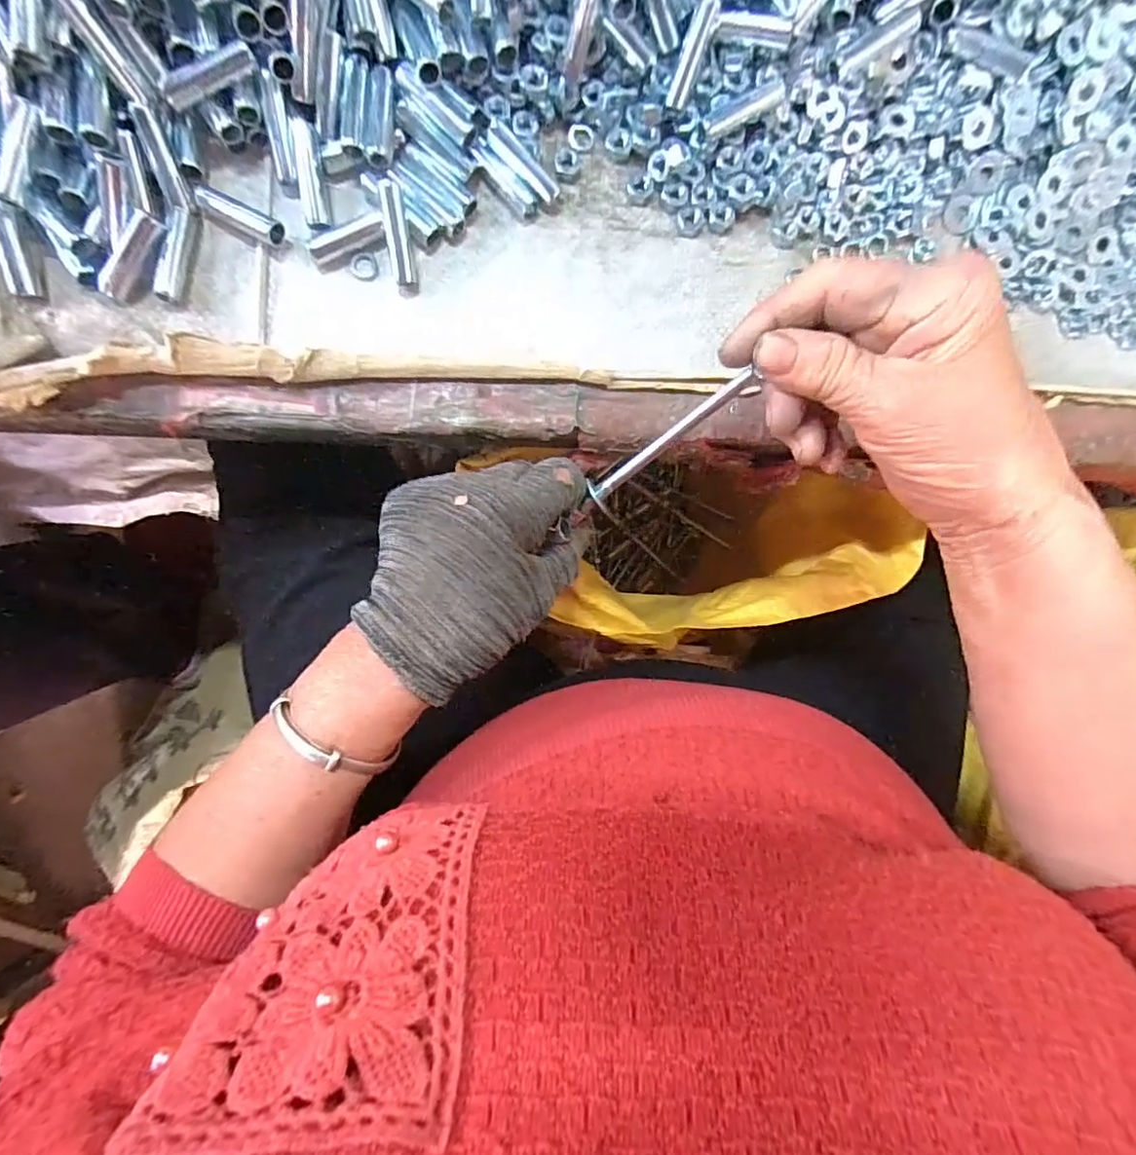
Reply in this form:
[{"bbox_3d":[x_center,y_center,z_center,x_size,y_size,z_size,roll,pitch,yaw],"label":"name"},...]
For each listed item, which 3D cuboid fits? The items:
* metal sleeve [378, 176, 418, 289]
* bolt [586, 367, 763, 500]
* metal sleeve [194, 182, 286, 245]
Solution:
[{"bbox_3d":[-0.083,-0.168,0.282,0.010,0.008,0.044,-10,115,-6],"label":"metal sleeve"},{"bbox_3d":[0.047,-0.063,0.262,0.087,0.011,0.010,-37,93,28],"label":"bolt"},{"bbox_3d":[-0.159,-0.177,0.281,0.044,0.007,0.012,26,87,-5],"label":"metal sleeve"}]

